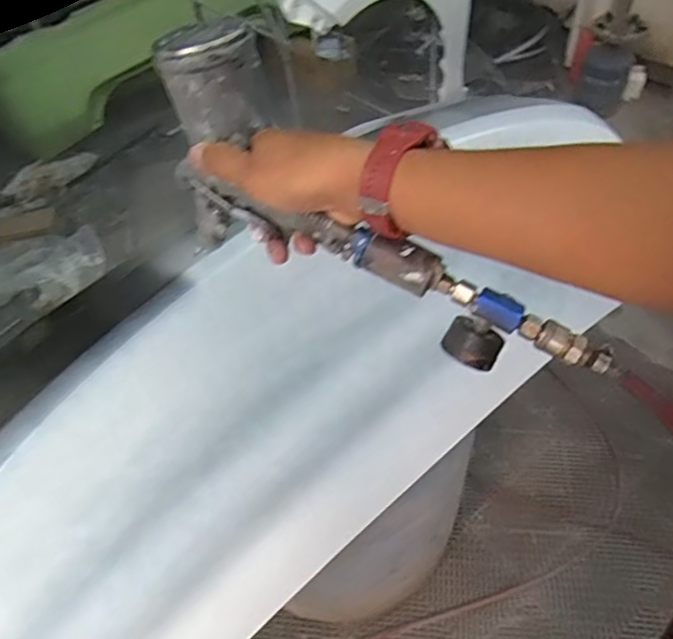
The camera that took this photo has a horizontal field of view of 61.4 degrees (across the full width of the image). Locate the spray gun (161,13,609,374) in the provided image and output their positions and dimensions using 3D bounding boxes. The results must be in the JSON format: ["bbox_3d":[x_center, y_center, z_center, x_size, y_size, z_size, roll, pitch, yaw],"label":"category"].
[{"bbox_3d":[0.009,-0.064,0.444,0.391,0.133,0.088,40,65,10],"label":"spray gun"}]

